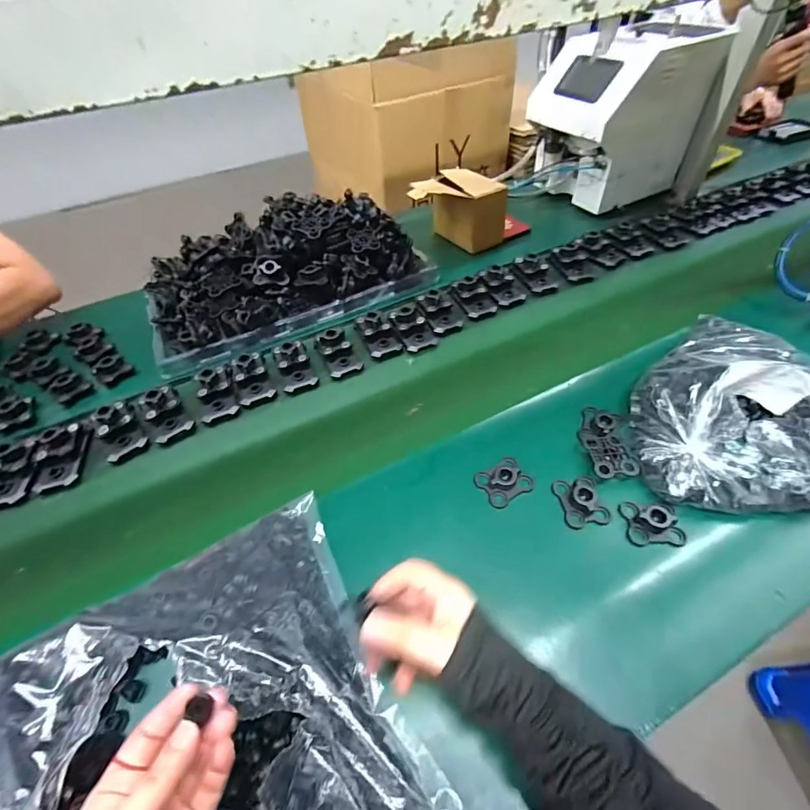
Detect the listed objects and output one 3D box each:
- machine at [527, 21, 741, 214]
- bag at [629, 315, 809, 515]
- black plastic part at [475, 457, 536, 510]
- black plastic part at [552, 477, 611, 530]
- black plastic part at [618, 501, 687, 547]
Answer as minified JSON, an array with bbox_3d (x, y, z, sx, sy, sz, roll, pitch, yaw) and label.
[{"bbox_3d":[0.437,-0.599,0.870,0.280,0.279,0.213,-21,52,-14],"label":"machine"},{"bbox_3d":[0.417,0.013,0.486,0.294,0.104,0.251,-33,55,-22],"label":"bag"},{"bbox_3d":[0.121,0.090,0.498,0.058,0.027,0.049,-24,52,-16],"label":"black plastic part"},{"bbox_3d":[0.205,0.109,0.476,0.049,0.024,0.056,-7,50,-2],"label":"black plastic part"},{"bbox_3d":[0.276,0.130,0.458,0.057,0.028,0.048,-1,50,3],"label":"black plastic part"}]

